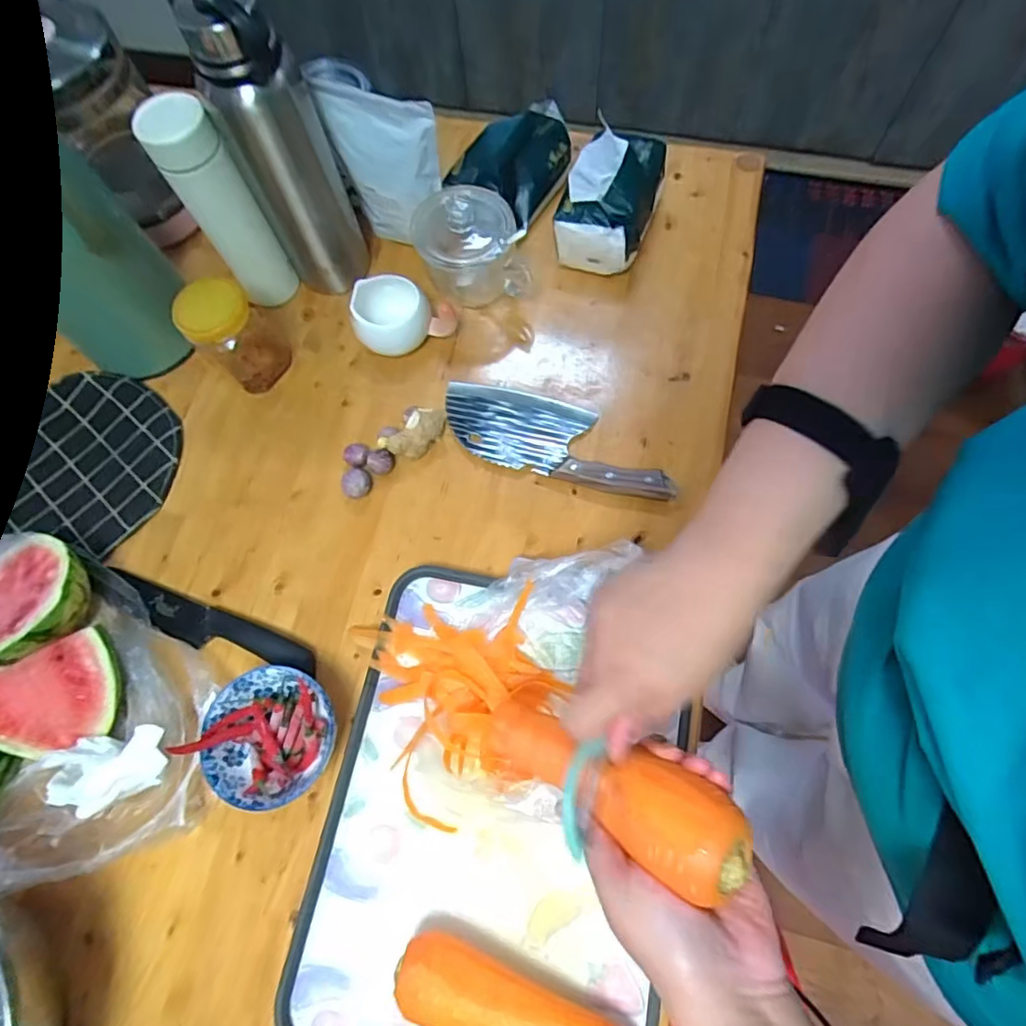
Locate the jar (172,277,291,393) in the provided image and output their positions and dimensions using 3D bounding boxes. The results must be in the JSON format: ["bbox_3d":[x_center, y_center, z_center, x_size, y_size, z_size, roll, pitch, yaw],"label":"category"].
[{"bbox_3d":[-0.288,-0.182,0.608,0.072,0.111,0.055,-42,75,-12],"label":"jar"}]

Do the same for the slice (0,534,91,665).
[{"bbox_3d":[-0.433,0.077,0.539,0.083,0.075,0.115,-23,71,-6],"label":"slice"}]

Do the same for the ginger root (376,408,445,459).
[{"bbox_3d":[-0.098,-0.081,0.604,0.072,0.035,0.032,-42,75,-11],"label":"ginger root"}]

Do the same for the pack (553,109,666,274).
[{"bbox_3d":[0.111,-0.352,0.644,0.088,0.106,0.139,22,73,9],"label":"pack"}]

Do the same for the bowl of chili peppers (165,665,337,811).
[{"bbox_3d":[-0.206,0.190,0.505,0.100,0.056,0.106,-1,71,2],"label":"bowl of chili peppers"}]

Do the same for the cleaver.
[{"bbox_3d":[0.045,-0.081,0.606,0.244,0.020,0.090,15,72,7],"label":"cleaver"}]

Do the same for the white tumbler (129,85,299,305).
[{"bbox_3d":[-0.291,-0.302,0.596,0.060,0.204,0.053,-41,75,-11],"label":"white tumbler"}]

